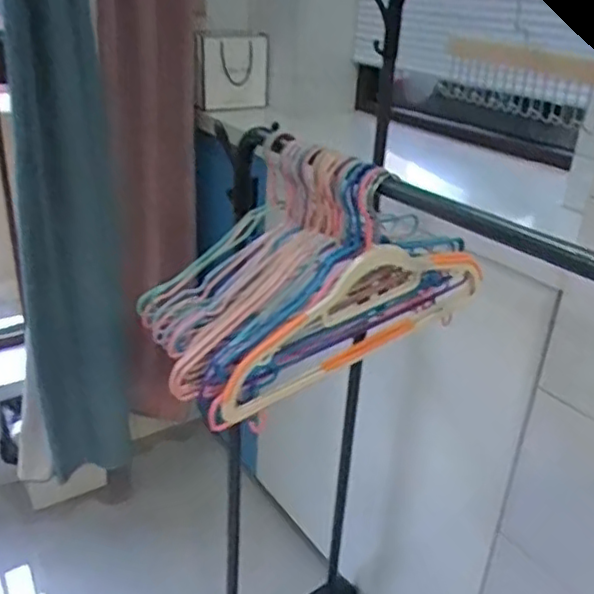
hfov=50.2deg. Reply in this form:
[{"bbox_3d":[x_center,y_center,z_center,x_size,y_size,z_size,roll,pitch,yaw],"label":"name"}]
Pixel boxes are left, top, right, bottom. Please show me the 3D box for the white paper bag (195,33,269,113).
[{"bbox_3d":[-0.167,-0.568,1.618,0.217,0.187,0.042,-16,38,-34],"label":"white paper bag"}]

